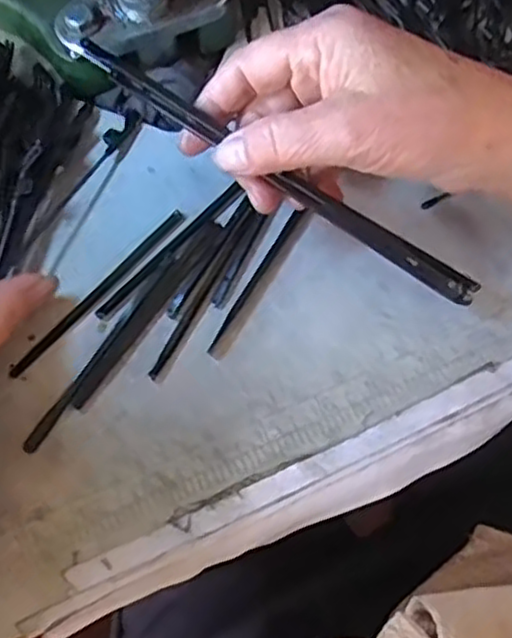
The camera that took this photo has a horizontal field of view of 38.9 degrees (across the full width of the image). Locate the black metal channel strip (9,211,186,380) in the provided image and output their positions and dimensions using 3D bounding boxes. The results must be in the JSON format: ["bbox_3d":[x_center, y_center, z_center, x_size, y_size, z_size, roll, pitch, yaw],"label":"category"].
[{"bbox_3d":[-0.067,-0.012,0.312,0.006,0.004,0.099,42,75,11],"label":"black metal channel strip"}]

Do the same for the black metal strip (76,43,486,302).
[{"bbox_3d":[0.012,-0.058,0.294,0.186,0.006,0.011,31,75,-8],"label":"black metal strip"}]

